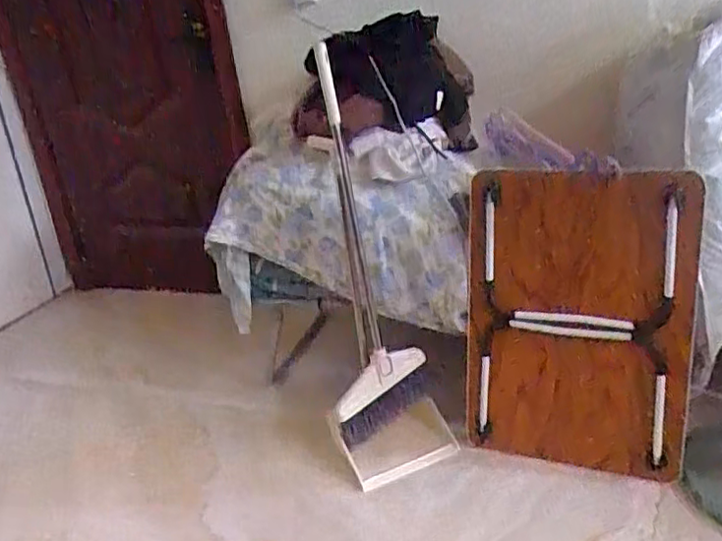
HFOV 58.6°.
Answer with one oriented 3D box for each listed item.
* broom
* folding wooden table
[{"bbox_3d":[0.030,0.012,1.434,0.215,0.871,0.257,-2,27,5],"label":"broom"},{"bbox_3d":[0.499,0.116,1.482,0.478,0.682,0.063,2,7,14],"label":"folding wooden table"}]

